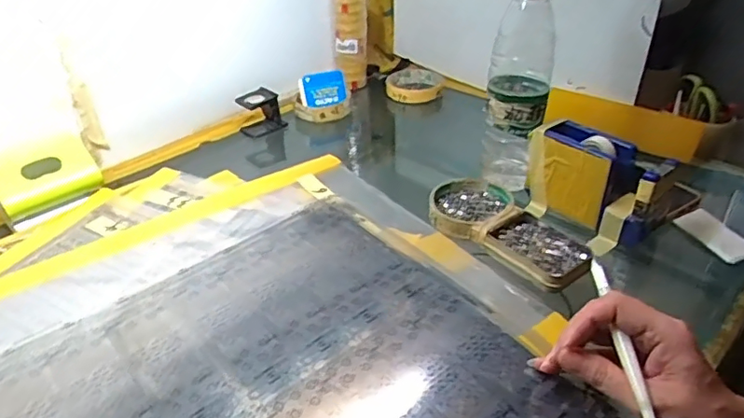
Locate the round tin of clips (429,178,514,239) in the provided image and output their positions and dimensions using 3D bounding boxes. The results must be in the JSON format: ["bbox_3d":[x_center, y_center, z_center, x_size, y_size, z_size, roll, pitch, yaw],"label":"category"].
[{"bbox_3d":[0.100,-0.003,0.572,0.081,0.016,0.085,0,35,6],"label":"round tin of clips"}]

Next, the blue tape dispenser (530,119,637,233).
[{"bbox_3d":[0.207,-0.040,0.558,0.046,0.071,0.095,-27,41,-30],"label":"blue tape dispenser"}]

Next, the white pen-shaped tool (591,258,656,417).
[{"bbox_3d":[0.162,0.090,0.361,0.007,0.010,0.133,-4,52,0],"label":"white pen-shaped tool"}]

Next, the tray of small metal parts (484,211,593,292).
[{"bbox_3d":[0.153,0.037,0.513,0.073,0.015,0.092,-26,41,-29],"label":"tray of small metal parts"}]

